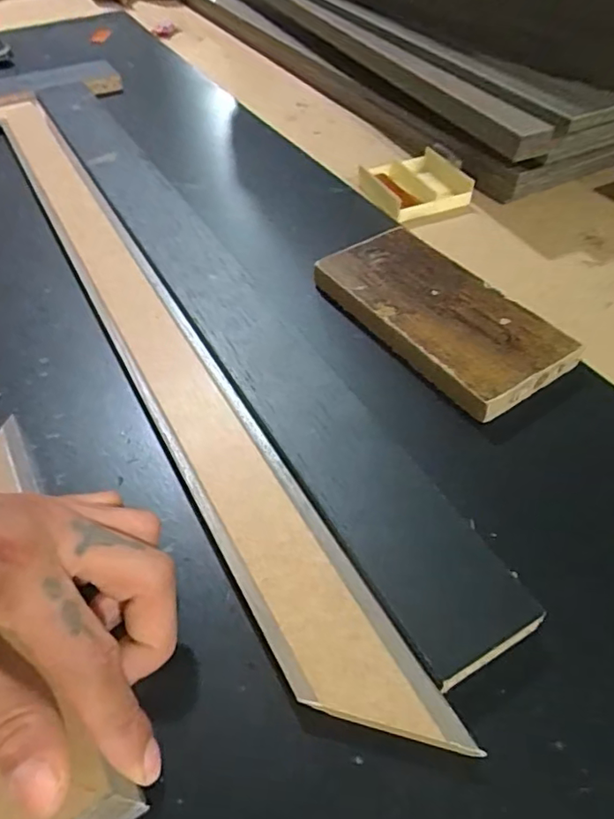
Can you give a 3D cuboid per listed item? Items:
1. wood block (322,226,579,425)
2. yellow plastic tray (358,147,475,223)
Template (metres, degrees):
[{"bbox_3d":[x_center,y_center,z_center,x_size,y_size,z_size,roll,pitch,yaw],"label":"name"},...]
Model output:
[{"bbox_3d":[0.075,-0.058,0.336,0.080,0.017,0.151,-29,55,-23],"label":"wood block"},{"bbox_3d":[0.085,-0.183,0.450,0.068,0.018,0.076,-19,52,-16],"label":"yellow plastic tray"}]

